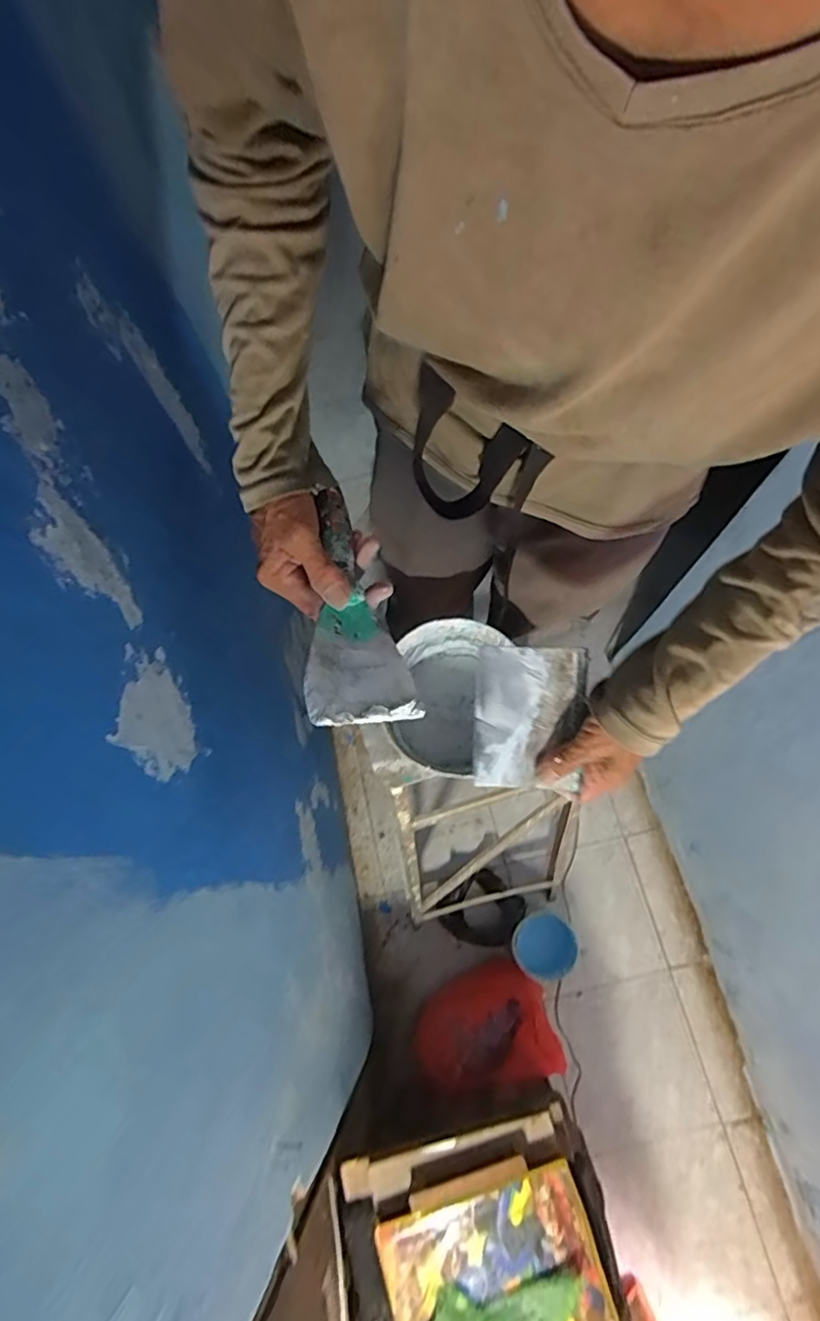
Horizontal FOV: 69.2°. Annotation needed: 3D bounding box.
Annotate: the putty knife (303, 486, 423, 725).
[{"bbox_3d":[-0.056,-0.036,0.468,0.090,0.025,0.184,2,65,-36],"label":"putty knife"}]

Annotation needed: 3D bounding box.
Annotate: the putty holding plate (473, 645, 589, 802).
[{"bbox_3d":[0.099,0.049,0.502,0.090,0.006,0.120,6,92,2],"label":"putty holding plate"}]

